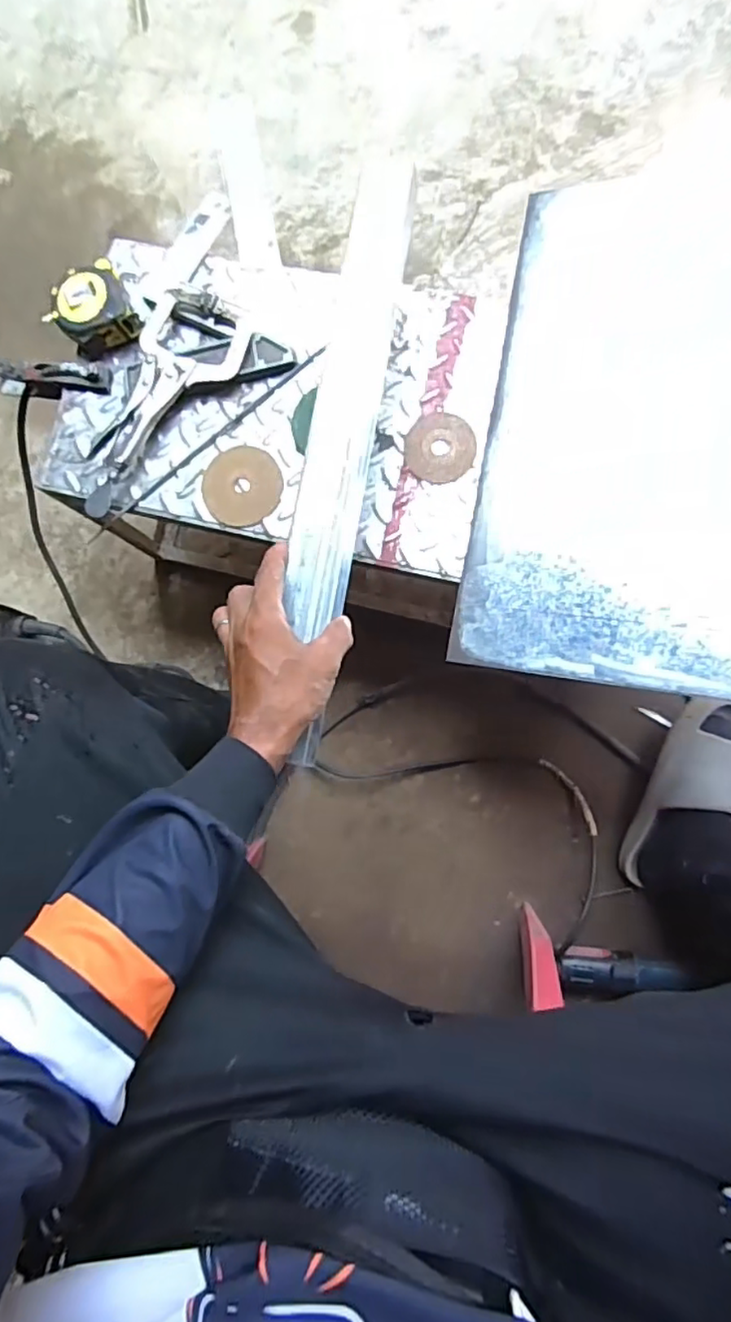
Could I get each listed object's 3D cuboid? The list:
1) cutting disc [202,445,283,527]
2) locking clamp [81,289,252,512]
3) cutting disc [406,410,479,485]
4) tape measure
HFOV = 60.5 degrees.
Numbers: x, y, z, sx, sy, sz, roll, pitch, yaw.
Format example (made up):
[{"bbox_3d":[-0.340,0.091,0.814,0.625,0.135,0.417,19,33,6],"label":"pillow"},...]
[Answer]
[{"bbox_3d":[-0.129,-0.184,0.658,0.082,0.004,0.083,1,86,4],"label":"cutting disc"},{"bbox_3d":[-0.211,-0.267,0.659,0.119,0.026,0.256,21,88,9],"label":"locking clamp"},{"bbox_3d":[0.075,-0.215,0.633,0.071,0.011,0.071,-1,85,7],"label":"cutting disc"},{"bbox_3d":[-0.294,-0.377,0.671,0.084,0.039,0.083,-29,82,4],"label":"tape measure"}]

